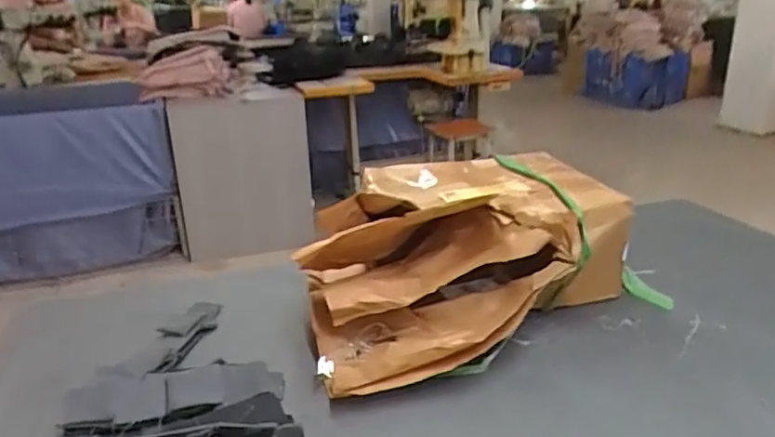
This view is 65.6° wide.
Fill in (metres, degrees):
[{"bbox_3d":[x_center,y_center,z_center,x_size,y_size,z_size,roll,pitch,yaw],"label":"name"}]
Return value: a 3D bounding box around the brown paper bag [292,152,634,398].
[{"bbox_3d":[0.081,0.048,0.846,0.484,0.168,0.326,-18,27,-35],"label":"brown paper bag"}]

